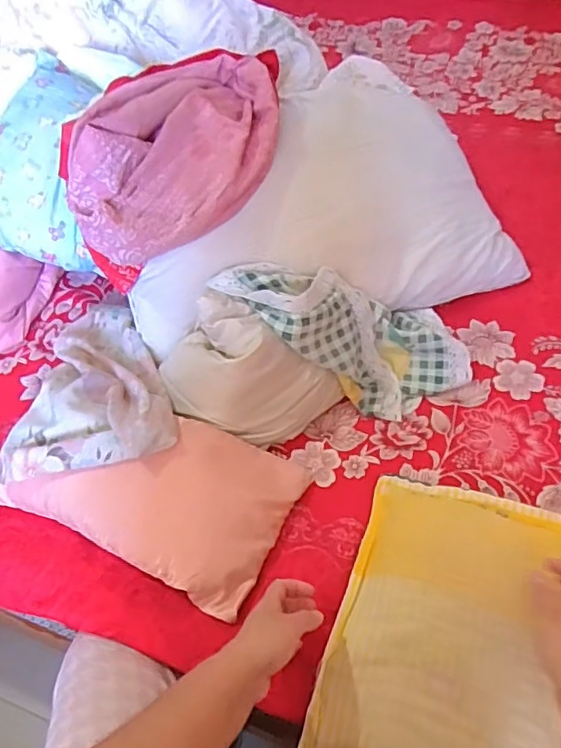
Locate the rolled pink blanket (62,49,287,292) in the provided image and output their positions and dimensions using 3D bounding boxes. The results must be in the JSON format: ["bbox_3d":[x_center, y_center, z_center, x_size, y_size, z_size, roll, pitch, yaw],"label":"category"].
[{"bbox_3d":[-0.135,-0.330,0.787,0.175,0.187,0.384,10,60,37],"label":"rolled pink blanket"}]

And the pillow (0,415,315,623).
[{"bbox_3d":[-0.175,0.131,0.722,0.368,0.084,0.218,19,58,18],"label":"pillow"}]

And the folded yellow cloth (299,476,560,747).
[{"bbox_3d":[0.186,0.288,0.598,0.247,0.115,0.335,14,56,15],"label":"folded yellow cloth"}]

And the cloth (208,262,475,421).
[{"bbox_3d":[0.092,-0.069,0.804,0.377,0.111,0.182,24,52,-20],"label":"cloth"}]

